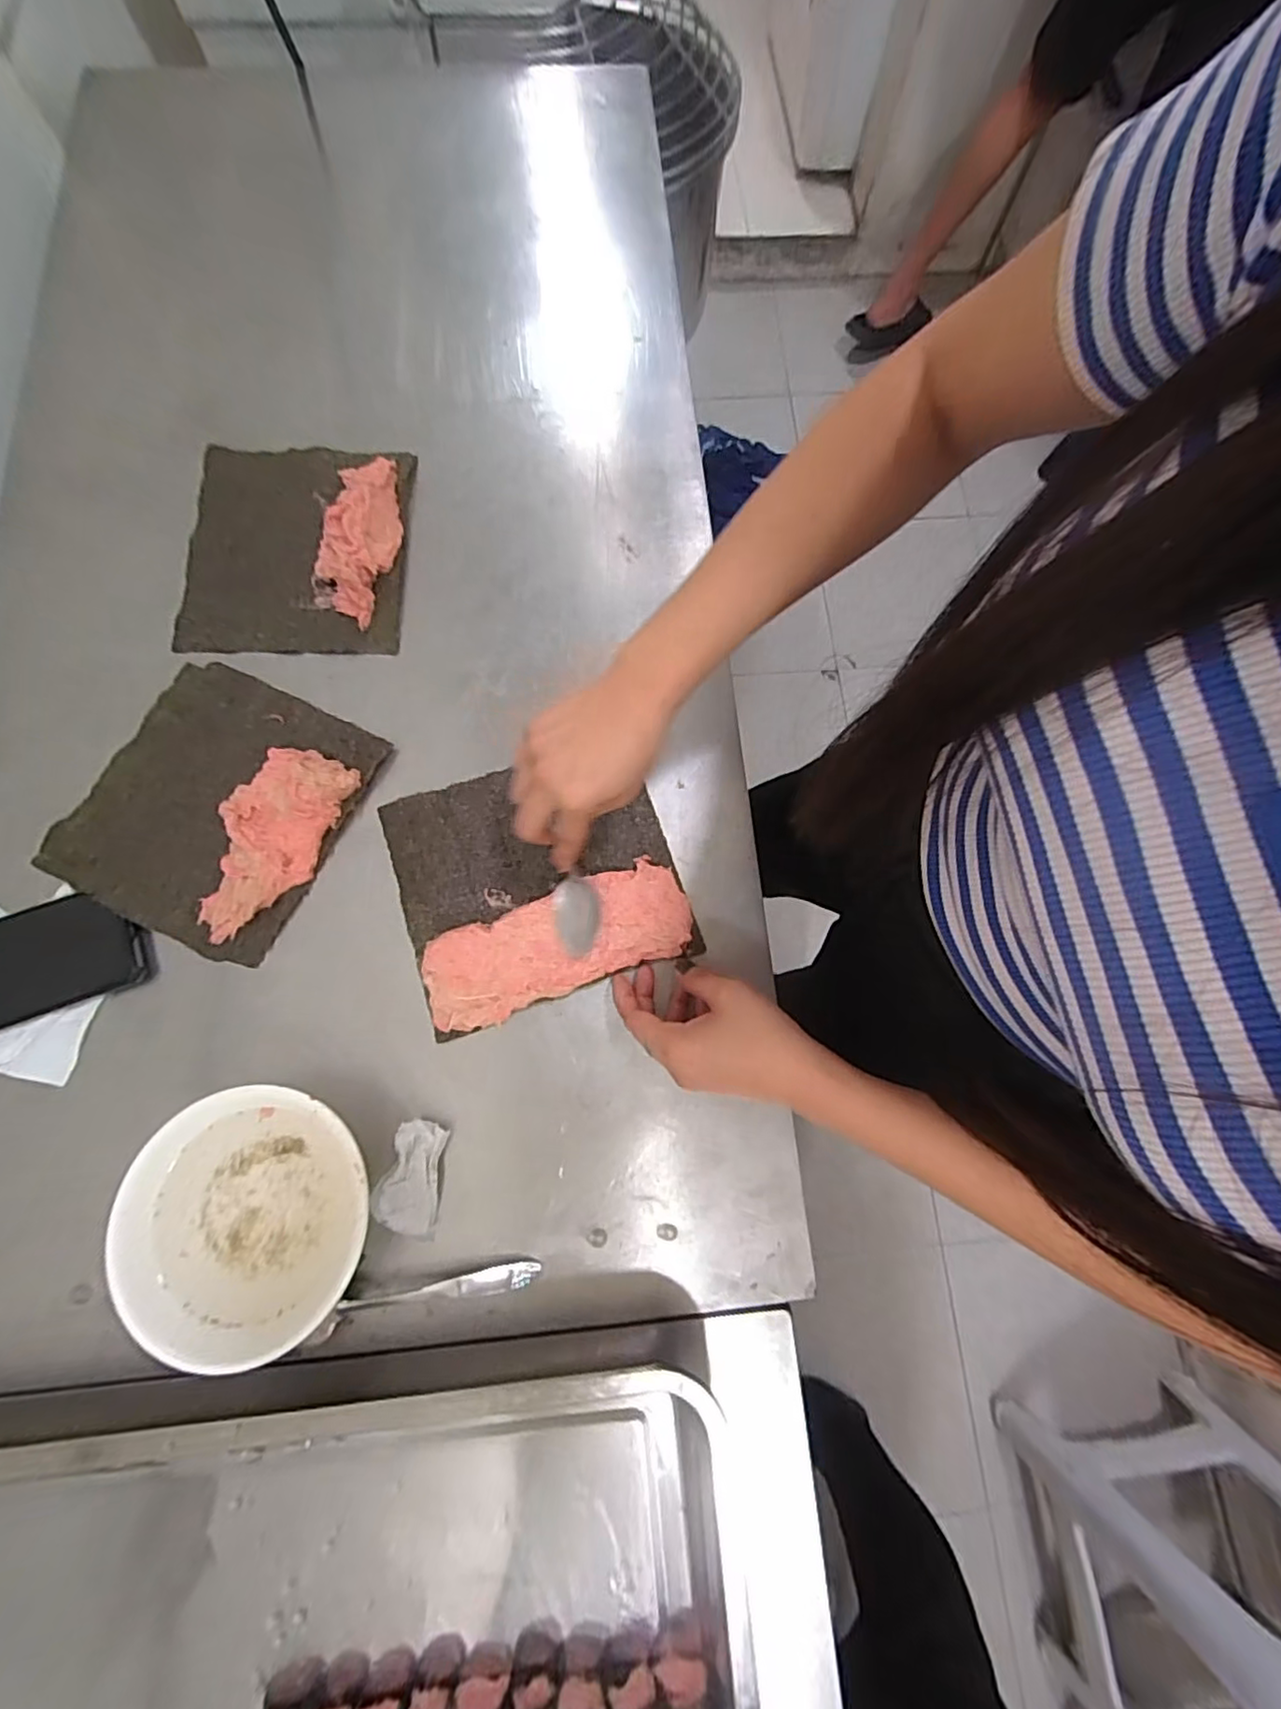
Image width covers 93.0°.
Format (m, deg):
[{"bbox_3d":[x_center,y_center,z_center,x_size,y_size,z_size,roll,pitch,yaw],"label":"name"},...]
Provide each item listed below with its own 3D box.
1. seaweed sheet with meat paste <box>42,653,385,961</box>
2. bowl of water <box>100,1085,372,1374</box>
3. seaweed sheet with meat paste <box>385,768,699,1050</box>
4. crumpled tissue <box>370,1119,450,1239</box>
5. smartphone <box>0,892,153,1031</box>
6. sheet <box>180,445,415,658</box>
[{"bbox_3d":[-0.316,-0.041,0.451,0.173,0.022,0.194,26,77,5],"label":"seaweed sheet with meat paste"},{"bbox_3d":[-0.235,0.220,0.376,0.143,0.047,0.140,0,76,-1],"label":"bowl of water"},{"bbox_3d":[-0.076,0.016,0.453,0.199,0.011,0.181,-18,77,-6],"label":"seaweed sheet with meat paste"},{"bbox_3d":[-0.150,0.210,0.395,0.041,0.016,0.068,6,76,0],"label":"crumpled tissue"},{"bbox_3d":[-0.436,0.081,0.419,0.166,0.015,0.073,-21,77,-6],"label":"smartphone"},{"bbox_3d":[-0.289,-0.265,0.506,0.177,0.028,0.199,0,76,-1],"label":"sheet"}]

